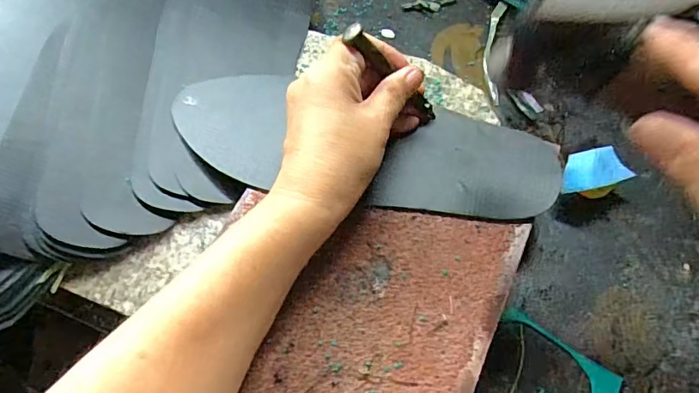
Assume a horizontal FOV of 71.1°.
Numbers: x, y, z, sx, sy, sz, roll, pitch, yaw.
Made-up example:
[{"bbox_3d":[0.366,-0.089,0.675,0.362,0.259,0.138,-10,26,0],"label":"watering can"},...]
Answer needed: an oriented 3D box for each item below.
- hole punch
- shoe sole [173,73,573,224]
[{"bbox_3d":[0.029,-0.076,0.317,0.012,0.094,0.013,-15,52,40],"label":"hole punch"},{"bbox_3d":[0.004,-0.039,0.347,0.271,0.013,0.094,12,61,12],"label":"shoe sole"}]

